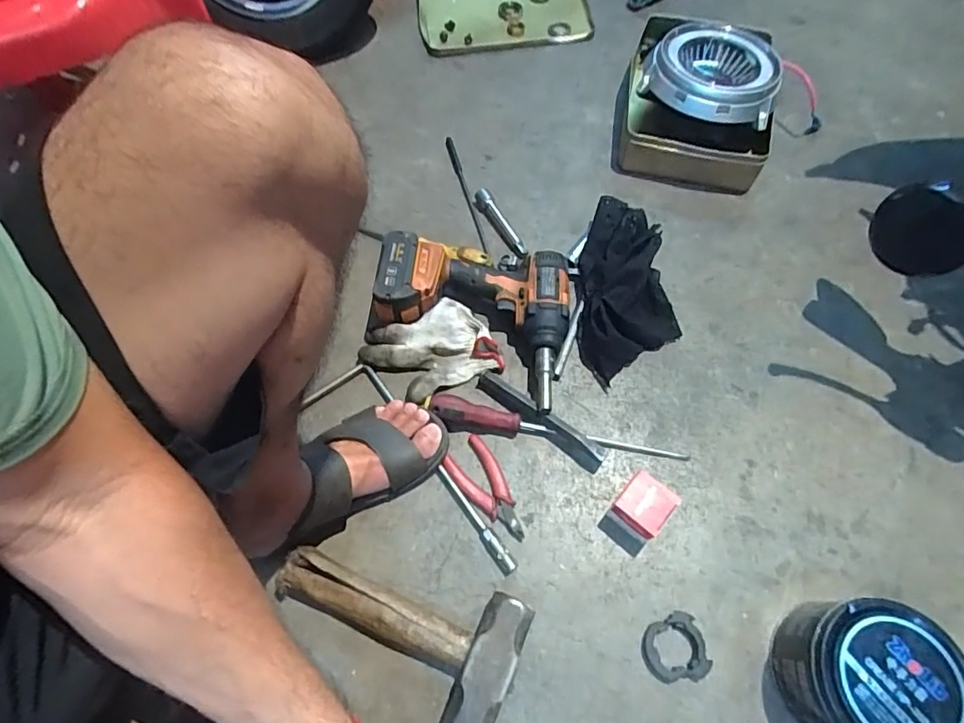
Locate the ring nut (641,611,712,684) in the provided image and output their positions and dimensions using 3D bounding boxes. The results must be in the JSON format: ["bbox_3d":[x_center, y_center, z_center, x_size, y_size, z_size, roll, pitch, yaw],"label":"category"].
[{"bbox_3d":[0.187,0.283,0.522,0.061,0.008,0.058,-16,65,-8],"label":"ring nut"}]

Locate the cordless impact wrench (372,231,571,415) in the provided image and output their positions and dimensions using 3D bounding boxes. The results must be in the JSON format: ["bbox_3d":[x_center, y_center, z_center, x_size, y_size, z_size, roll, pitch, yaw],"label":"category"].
[{"bbox_3d":[-0.014,-0.065,0.661,0.237,0.068,0.191,13,65,6],"label":"cordless impact wrench"}]

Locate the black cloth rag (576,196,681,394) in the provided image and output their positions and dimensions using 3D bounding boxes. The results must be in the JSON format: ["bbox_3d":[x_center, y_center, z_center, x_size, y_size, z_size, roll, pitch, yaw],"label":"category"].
[{"bbox_3d":[0.190,-0.100,0.690,0.125,0.054,0.257,2,64,1],"label":"black cloth rag"}]

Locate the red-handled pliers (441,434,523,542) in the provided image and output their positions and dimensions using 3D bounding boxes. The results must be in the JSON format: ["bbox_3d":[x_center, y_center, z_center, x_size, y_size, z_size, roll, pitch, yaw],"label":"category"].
[{"bbox_3d":[0.009,0.143,0.596,0.054,0.009,0.120,-33,69,-15],"label":"red-handled pliers"}]

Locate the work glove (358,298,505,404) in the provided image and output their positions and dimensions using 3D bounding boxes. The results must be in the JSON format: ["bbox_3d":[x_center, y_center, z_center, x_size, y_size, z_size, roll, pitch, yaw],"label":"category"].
[{"bbox_3d":[-0.065,-0.016,0.650,0.152,0.039,0.105,-21,66,-10],"label":"work glove"}]

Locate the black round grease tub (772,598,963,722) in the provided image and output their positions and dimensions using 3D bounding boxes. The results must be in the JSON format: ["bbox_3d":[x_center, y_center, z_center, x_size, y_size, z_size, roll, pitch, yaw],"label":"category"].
[{"bbox_3d":[0.341,0.282,0.477,0.115,0.098,0.120,0,64,0],"label":"black round grease tub"}]

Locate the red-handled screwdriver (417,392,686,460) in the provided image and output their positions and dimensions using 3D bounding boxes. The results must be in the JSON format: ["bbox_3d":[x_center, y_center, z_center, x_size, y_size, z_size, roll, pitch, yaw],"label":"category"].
[{"bbox_3d":[0.080,0.084,0.611,0.301,0.027,0.036,11,65,5],"label":"red-handled screwdriver"}]

